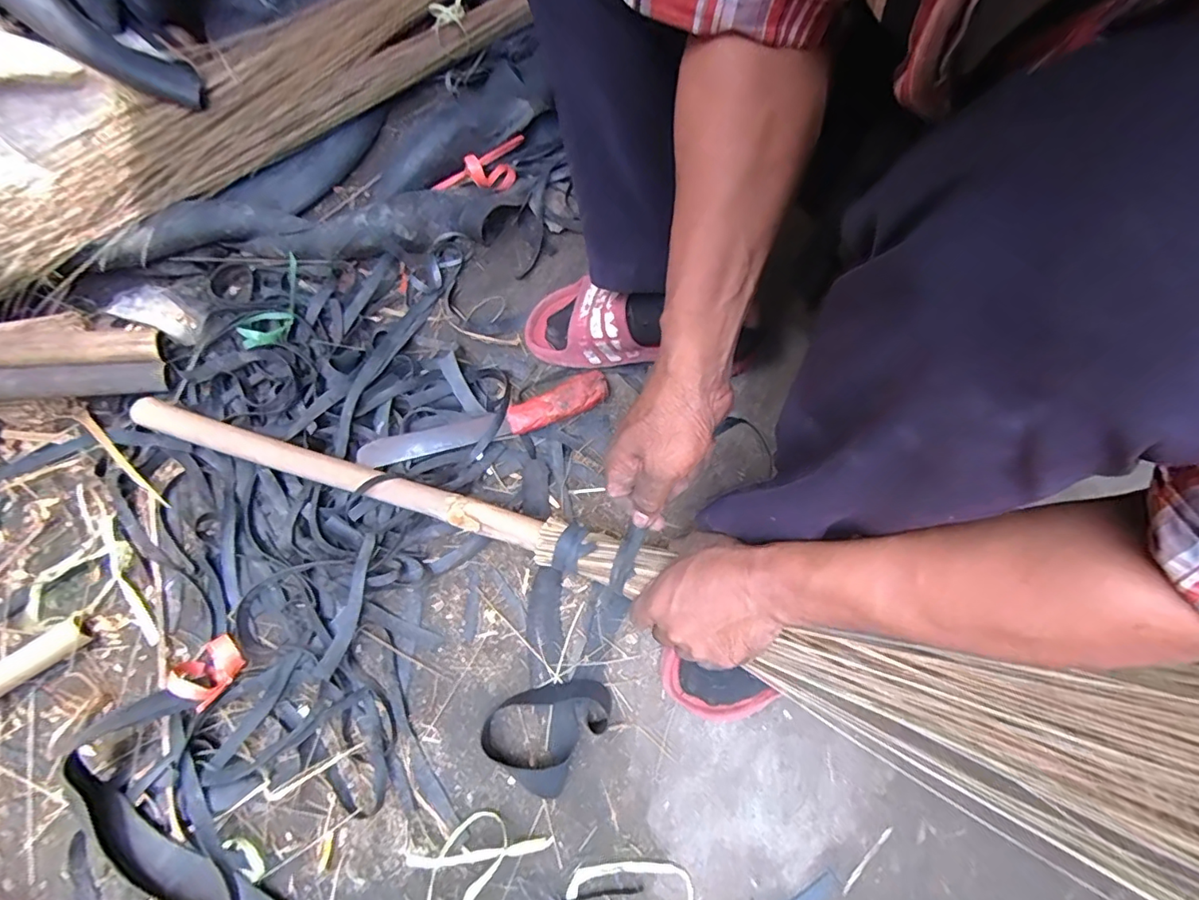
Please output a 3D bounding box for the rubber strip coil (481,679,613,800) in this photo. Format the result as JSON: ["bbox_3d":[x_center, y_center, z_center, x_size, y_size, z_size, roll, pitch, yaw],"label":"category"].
[{"bbox_3d":[-0.048,0.255,0.511,0.089,0.026,0.108,36,75,14],"label":"rubber strip coil"}]

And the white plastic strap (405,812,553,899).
[{"bbox_3d":[-0.116,0.364,0.467,0.087,0.035,0.117,36,75,14],"label":"white plastic strap"}]

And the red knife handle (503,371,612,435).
[{"bbox_3d":[-0.047,-0.053,0.626,0.120,0.026,0.034,-24,71,-6],"label":"red knife handle"}]

